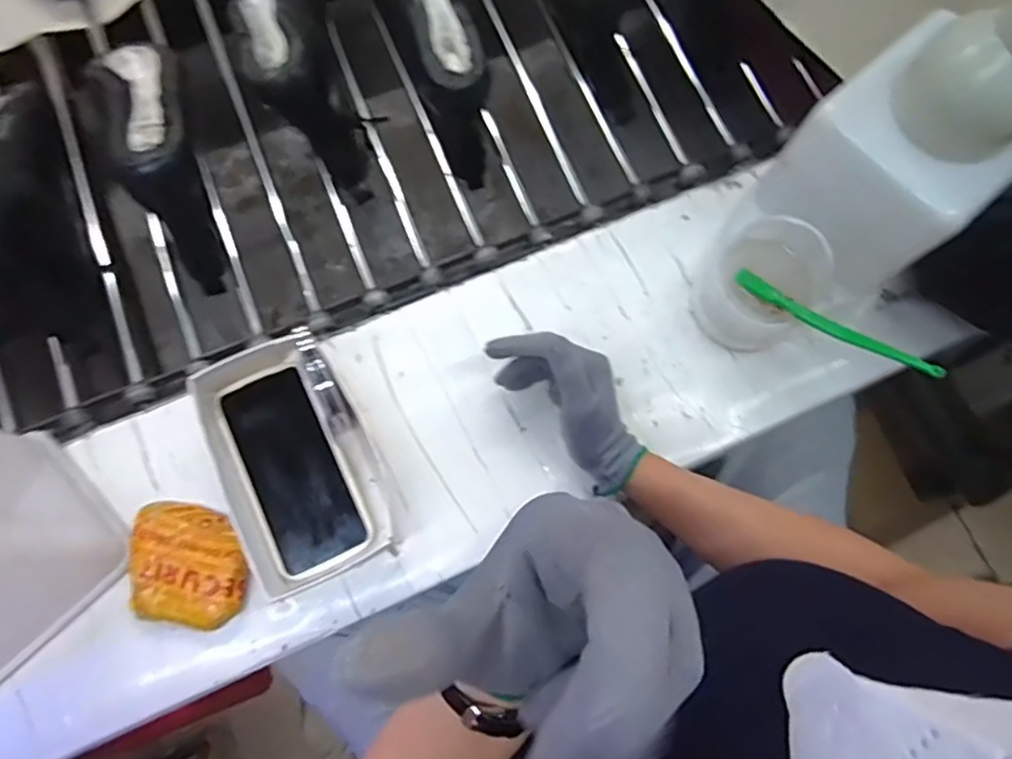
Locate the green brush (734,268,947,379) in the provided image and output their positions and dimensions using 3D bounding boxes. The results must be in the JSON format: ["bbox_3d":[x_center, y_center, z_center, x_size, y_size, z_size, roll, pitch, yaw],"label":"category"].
[{"bbox_3d":[0.251,-0.043,0.492,0.010,0.019,0.166,-40,50,-11],"label":"green brush"}]

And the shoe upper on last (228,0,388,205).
[{"bbox_3d":[-0.197,-0.306,0.607,0.089,0.116,0.236,-22,77,-7],"label":"shoe upper on last"}]

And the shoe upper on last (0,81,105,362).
[{"bbox_3d":[-0.448,-0.157,0.564,0.085,0.109,0.266,-21,77,-7],"label":"shoe upper on last"}]

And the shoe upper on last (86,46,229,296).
[{"bbox_3d":[-0.316,-0.221,0.582,0.078,0.117,0.253,-28,78,-9],"label":"shoe upper on last"}]

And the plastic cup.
[{"bbox_3d":[0.216,-0.081,0.537,0.084,0.097,0.090,0,76,-2],"label":"plastic cup"}]

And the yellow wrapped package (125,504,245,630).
[{"bbox_3d":[-0.249,0.145,0.499,0.090,0.024,0.087,8,75,0],"label":"yellow wrapped package"}]

